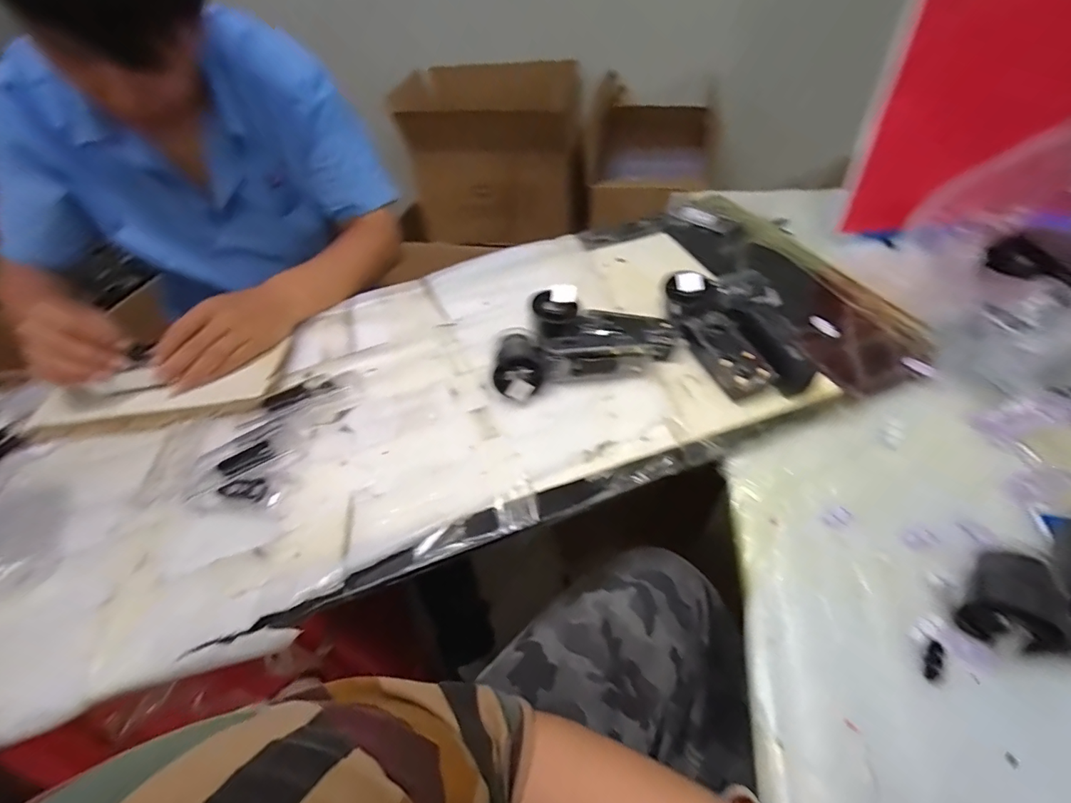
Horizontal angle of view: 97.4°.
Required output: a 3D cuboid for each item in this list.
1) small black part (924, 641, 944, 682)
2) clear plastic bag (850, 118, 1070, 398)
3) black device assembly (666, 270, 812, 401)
[{"bbox_3d":[0.271,0.177,0.320,0.010,0.005,0.028,29,56,27],"label":"small black part"},{"bbox_3d":[0.510,-0.158,0.472,0.185,0.200,0.244,3,48,6],"label":"clear plastic bag"},{"bbox_3d":[0.222,-0.079,0.505,0.115,0.044,0.166,-13,48,-8],"label":"black device assembly"}]

